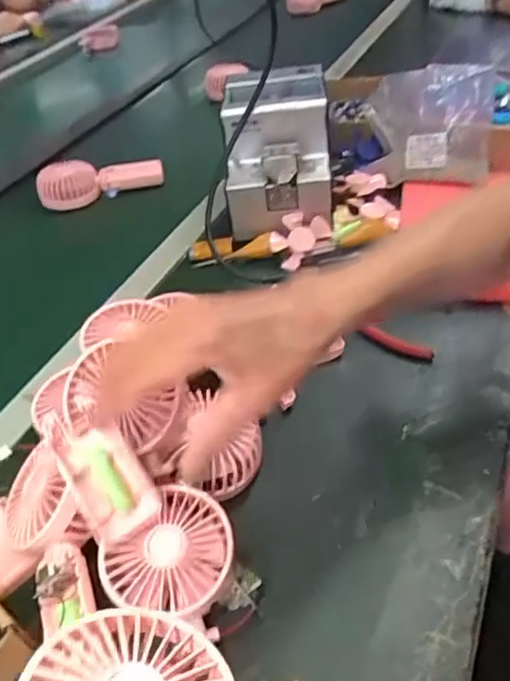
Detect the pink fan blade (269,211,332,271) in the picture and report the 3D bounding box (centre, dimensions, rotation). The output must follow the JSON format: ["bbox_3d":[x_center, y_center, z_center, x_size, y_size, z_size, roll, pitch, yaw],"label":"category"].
[{"bbox_3d":[0.051,-0.124,0.688,0.073,0.016,0.051,-43,93,-8],"label":"pink fan blade"}]

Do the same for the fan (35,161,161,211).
[{"bbox_3d":[-0.231,-0.245,0.877,0.180,0.065,0.052,-18,43,-9],"label":"fan"}]

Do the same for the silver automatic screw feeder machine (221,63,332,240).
[{"bbox_3d":[0.028,-0.237,0.727,0.125,0.133,0.178,-4,42,7],"label":"silver automatic screw feeder machine"}]

